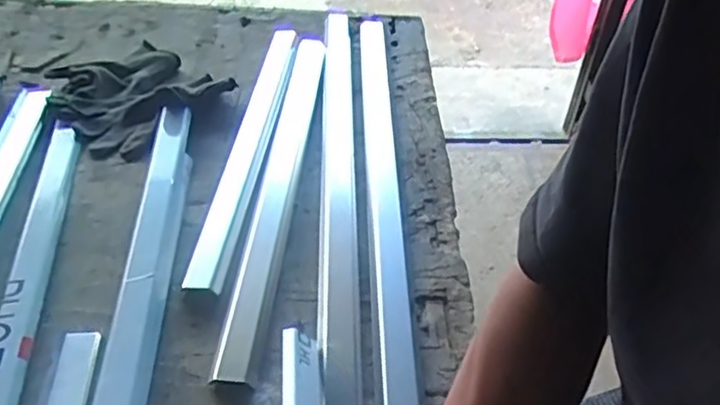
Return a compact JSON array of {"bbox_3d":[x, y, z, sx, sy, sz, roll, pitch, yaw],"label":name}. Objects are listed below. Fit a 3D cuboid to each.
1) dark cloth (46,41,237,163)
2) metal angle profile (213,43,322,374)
[{"bbox_3d":[-0.332,-0.160,0.956,0.232,0.031,0.207,31,48,27],"label":"dark cloth"},{"bbox_3d":[-0.100,-0.043,0.853,0.046,0.031,0.622,5,41,0],"label":"metal angle profile"}]

